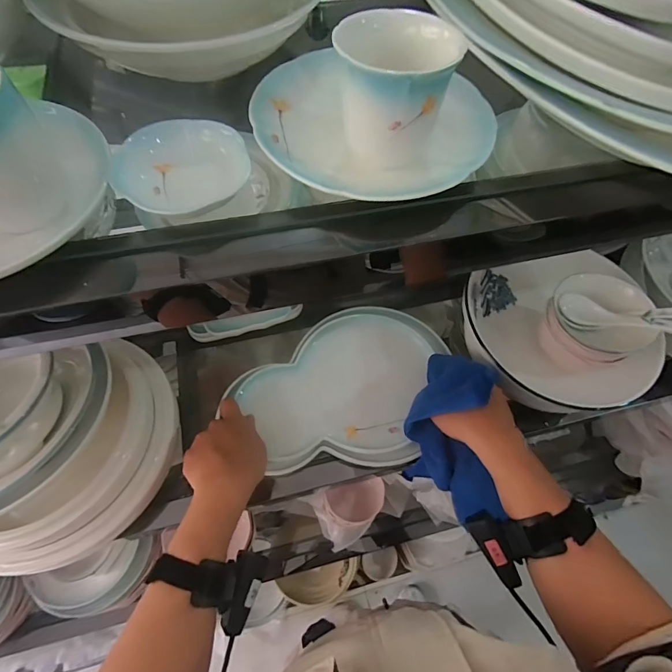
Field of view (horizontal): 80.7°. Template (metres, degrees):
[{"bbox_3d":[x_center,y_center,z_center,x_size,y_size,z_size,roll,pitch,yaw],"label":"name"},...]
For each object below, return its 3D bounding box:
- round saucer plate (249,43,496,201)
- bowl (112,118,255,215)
[{"bbox_3d":[0.026,-0.164,0.315,0.181,0.030,0.154,20,63,8],"label":"round saucer plate"},{"bbox_3d":[-0.108,-0.119,0.279,0.087,0.022,0.069,-31,68,-17],"label":"bowl"}]

